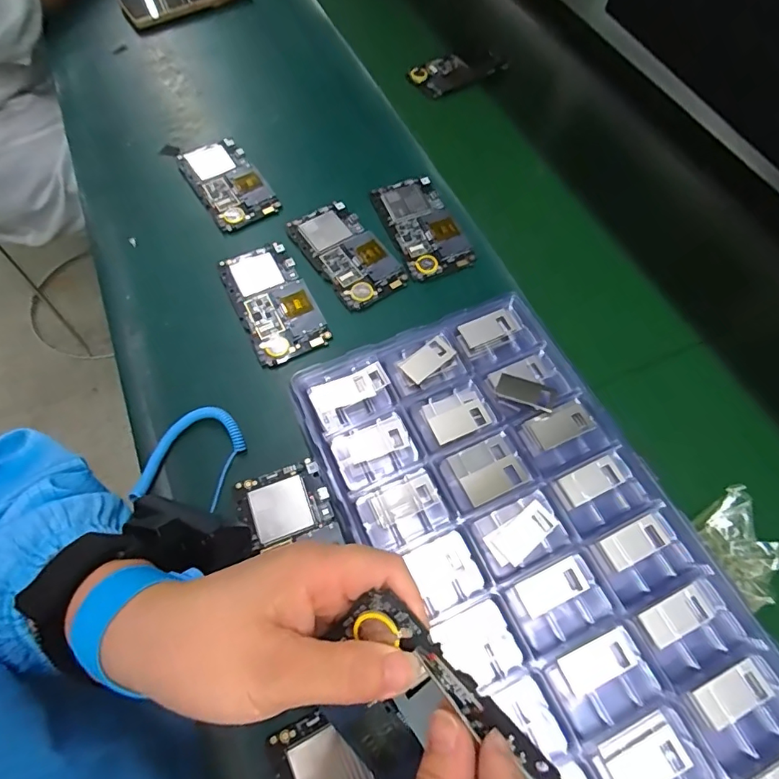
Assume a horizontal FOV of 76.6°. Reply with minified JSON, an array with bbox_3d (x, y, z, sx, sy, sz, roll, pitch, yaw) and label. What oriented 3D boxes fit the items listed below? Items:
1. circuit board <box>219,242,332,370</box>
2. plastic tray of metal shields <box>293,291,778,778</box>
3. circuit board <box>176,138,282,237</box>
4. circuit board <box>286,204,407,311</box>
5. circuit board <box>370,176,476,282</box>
[{"bbox_3d":[-0.106,-0.082,0.451,0.066,0.004,0.126,-24,66,-14],"label":"circuit board"},{"bbox_3d":[0.099,0.119,0.327,0.195,0.034,0.385,-22,66,-14],"label":"plastic tray of metal shields"},{"bbox_3d":[-0.171,-0.221,0.521,0.069,0.014,0.128,-29,68,-17],"label":"circuit board"},{"bbox_3d":[-0.042,-0.132,0.475,0.066,0.007,0.124,-33,69,-18],"label":"circuit board"},{"bbox_3d":[0.031,-0.163,0.490,0.065,0.005,0.124,-19,65,-12],"label":"circuit board"}]

